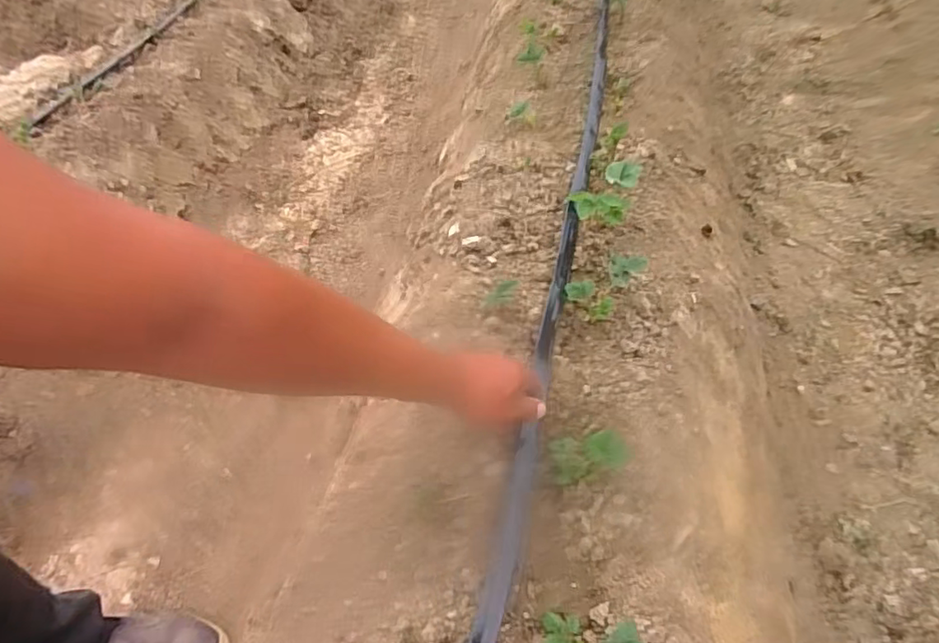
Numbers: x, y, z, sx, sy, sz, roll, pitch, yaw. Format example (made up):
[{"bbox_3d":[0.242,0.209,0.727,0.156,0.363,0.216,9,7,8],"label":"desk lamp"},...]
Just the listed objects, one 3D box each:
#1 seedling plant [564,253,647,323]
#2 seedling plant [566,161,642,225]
[{"bbox_3d":[0.191,-0.055,0.789,0.114,0.071,0.061,-28,53,-18],"label":"seedling plant"},{"bbox_3d":[0.200,-0.176,0.861,0.076,0.085,0.118,21,54,21],"label":"seedling plant"}]

